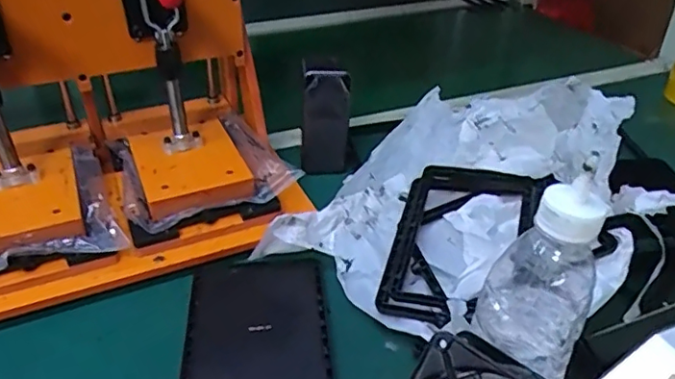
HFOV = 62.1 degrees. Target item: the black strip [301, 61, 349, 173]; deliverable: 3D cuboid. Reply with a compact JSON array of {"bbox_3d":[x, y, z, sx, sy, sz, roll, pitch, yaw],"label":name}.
[{"bbox_3d":[-0.014,-0.076,0.642,0.053,0.135,0.026,1,35,1],"label":"black strip"}]

